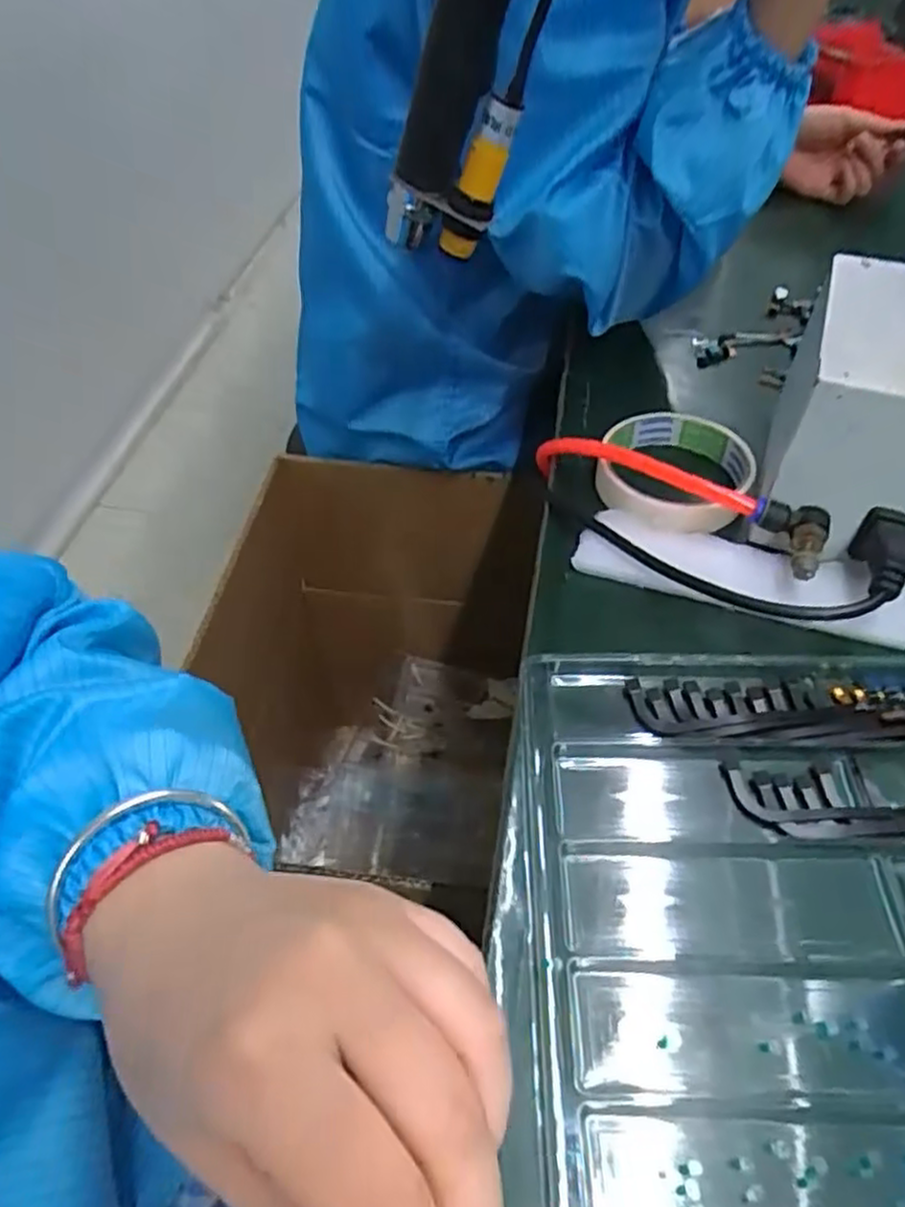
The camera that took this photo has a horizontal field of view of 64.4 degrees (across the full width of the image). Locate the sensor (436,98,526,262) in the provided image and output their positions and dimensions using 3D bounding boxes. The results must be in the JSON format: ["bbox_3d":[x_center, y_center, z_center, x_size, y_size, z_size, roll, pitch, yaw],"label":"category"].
[{"bbox_3d":[0.010,-0.181,0.316,0.017,0.076,0.022,-38,83,-25],"label":"sensor"}]

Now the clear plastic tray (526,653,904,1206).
[{"bbox_3d":[0.161,0.111,0.263,0.259,0.013,0.216,1,52,1],"label":"clear plastic tray"}]

